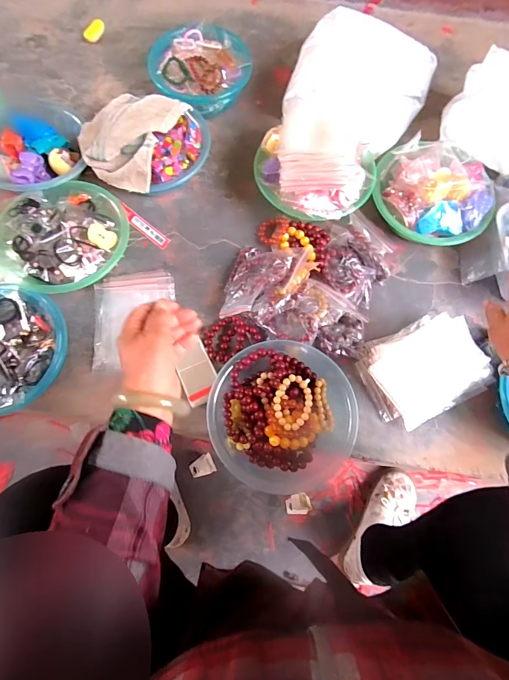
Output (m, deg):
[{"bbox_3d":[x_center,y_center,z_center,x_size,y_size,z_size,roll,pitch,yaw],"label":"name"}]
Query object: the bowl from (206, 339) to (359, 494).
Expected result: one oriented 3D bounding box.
[{"bbox_3d":[0.046,0.120,0.565,0.230,0.074,0.243,0,73,-1],"label":"bowl"}]

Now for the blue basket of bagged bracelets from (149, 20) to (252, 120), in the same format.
[{"bbox_3d":[-0.123,-0.612,0.784,0.208,0.091,0.226,0,73,-1],"label":"blue basket of bagged bracelets"}]

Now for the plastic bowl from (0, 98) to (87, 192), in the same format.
[{"bbox_3d":[-0.464,-0.398,0.702,0.224,0.063,0.244,-7,73,-4],"label":"plastic bowl"}]

